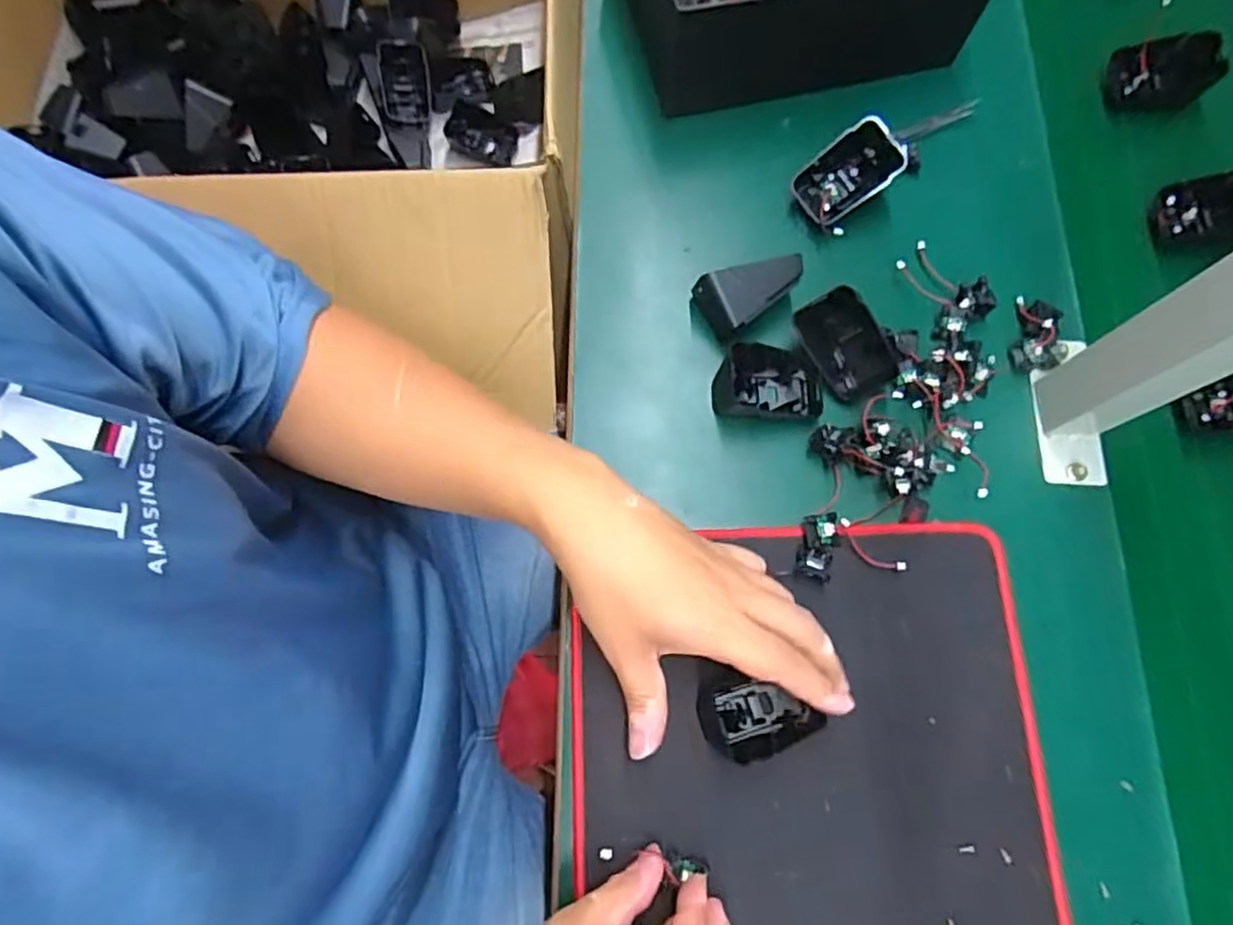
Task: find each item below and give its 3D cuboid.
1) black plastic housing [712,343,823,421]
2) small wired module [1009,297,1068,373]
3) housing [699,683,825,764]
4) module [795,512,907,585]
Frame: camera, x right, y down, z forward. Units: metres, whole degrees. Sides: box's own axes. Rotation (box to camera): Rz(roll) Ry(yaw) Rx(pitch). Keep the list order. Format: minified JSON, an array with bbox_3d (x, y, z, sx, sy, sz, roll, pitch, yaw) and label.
[{"bbox_3d":[0.100,-0.053,0.460,0.071,0.032,0.048,-1,75,1],"label":"black plastic housing"},{"bbox_3d":[0.288,-0.088,0.468,0.032,0.023,0.054,14,75,5],"label":"small wired module"},{"bbox_3d":[0.084,0.149,0.398,0.067,0.024,0.042,-6,74,-3],"label":"housing"},{"bbox_3d":[0.142,0.052,0.435,0.065,0.009,0.042,-10,75,-2],"label":"module"}]

